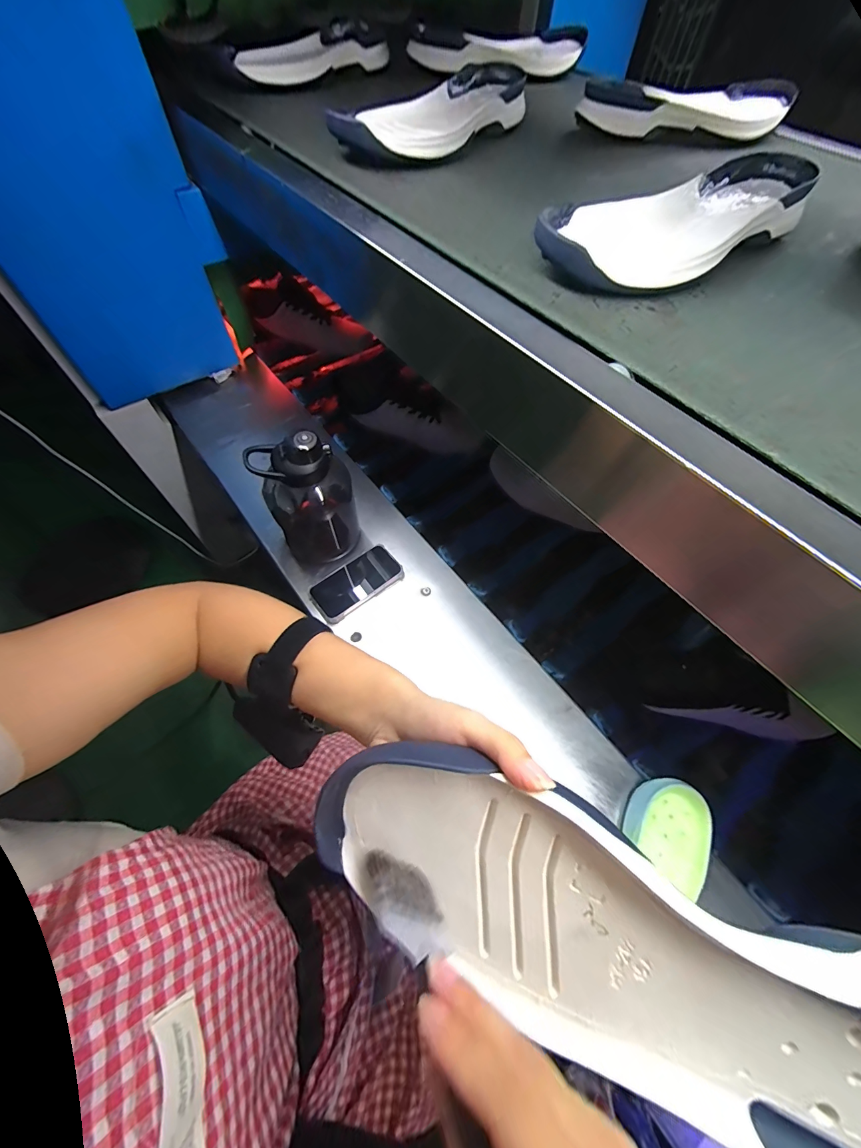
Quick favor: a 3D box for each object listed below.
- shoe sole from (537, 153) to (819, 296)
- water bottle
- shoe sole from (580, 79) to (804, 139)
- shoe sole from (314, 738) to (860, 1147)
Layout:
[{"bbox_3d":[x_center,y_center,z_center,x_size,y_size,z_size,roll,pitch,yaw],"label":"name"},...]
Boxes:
[{"bbox_3d":[0.254,-0.351,0.392,0.340,0.051,0.115,-33,66,-14],"label":"shoe sole"},{"bbox_3d":[-0.188,-0.115,0.616,0.121,0.216,0.100,-31,65,-13],"label":"water bottle"},{"bbox_3d":[0.389,-0.689,0.588,0.335,0.055,0.114,-20,63,-8],"label":"shoe sole"},{"bbox_3d":[0.100,0.185,0.183,0.344,0.046,0.118,20,98,16],"label":"shoe sole"}]

